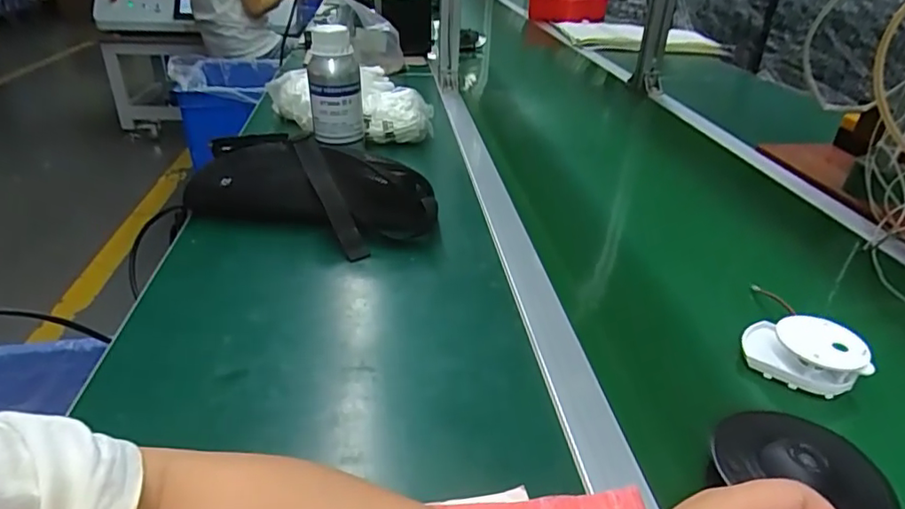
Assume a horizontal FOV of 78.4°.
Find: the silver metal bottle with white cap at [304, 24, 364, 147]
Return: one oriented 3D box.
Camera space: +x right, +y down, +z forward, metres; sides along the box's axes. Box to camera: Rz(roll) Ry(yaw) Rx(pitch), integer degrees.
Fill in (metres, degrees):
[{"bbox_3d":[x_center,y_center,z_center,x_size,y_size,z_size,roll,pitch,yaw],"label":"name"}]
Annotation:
[{"bbox_3d":[-0.158,-0.225,0.755,0.074,0.149,0.060,1,33,-10],"label":"silver metal bottle with white cap"}]

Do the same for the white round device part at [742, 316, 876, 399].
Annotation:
[{"bbox_3d":[0.279,0.079,0.440,0.085,0.039,0.058,17,35,25],"label":"white round device part"}]

